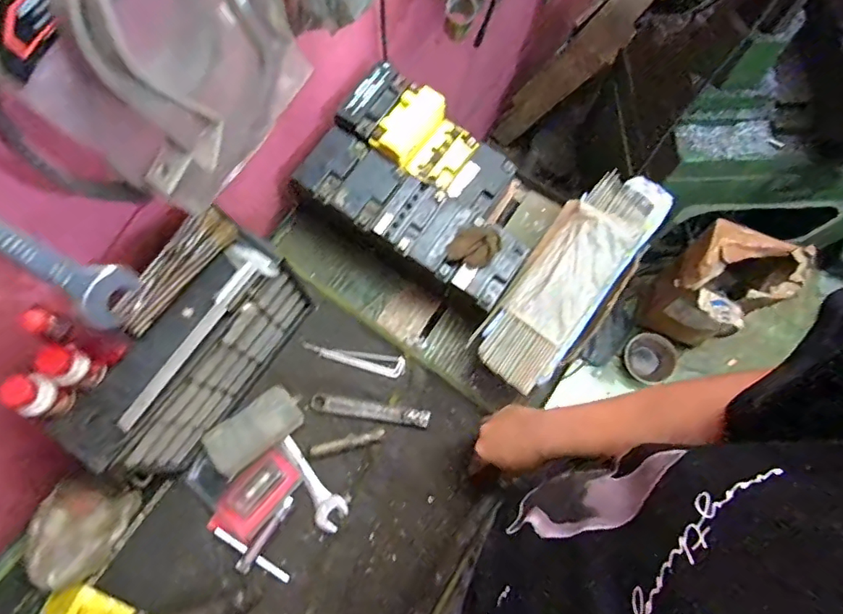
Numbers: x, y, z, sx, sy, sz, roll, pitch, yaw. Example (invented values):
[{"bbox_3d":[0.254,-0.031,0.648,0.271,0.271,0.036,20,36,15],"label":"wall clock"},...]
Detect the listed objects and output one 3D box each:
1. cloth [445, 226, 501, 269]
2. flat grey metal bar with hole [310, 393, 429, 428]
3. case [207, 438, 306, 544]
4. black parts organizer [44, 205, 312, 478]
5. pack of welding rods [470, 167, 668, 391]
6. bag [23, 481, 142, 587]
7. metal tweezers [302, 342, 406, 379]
[{"bbox_3d":[0.074,-0.087,0.741,0.067,0.034,0.056,15,73,4],"label":"cloth"},{"bbox_3d":[-0.074,0.150,0.776,0.170,0.007,0.026,10,73,2],"label":"flat grey metal bar with hole"},{"bbox_3d":[-0.222,0.253,0.732,0.068,0.023,0.135,37,76,10],"label":"case"},{"bbox_3d":[-0.277,0.064,0.681,0.093,0.212,0.291,36,76,9],"label":"black parts organizer"},{"bbox_3d":[0.223,-0.053,0.779,0.127,0.064,0.382,35,75,9],"label":"pack of welding rods"},{"bbox_3d":[-0.449,0.286,0.690,0.102,0.064,0.141,24,74,6],"label":"bag"},{"bbox_3d":[-0.101,0.077,0.802,0.155,0.005,0.032,13,73,3],"label":"metal tweezers"}]

